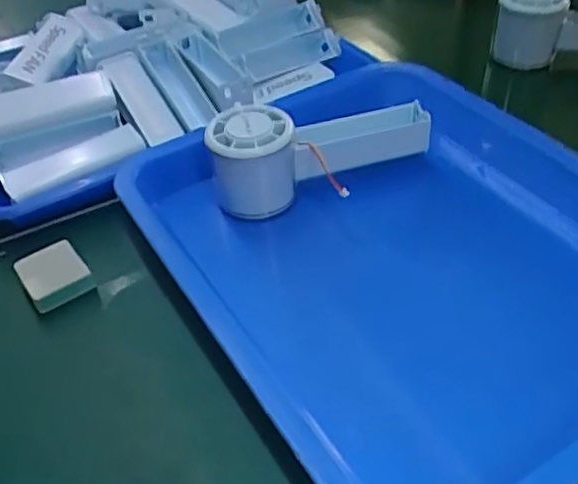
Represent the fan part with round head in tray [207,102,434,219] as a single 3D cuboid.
[{"bbox_3d":[0.020,-0.066,0.441,0.150,0.062,0.061,-22,45,-18],"label":"fan part with round head in tray"}]

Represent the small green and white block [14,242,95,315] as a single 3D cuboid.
[{"bbox_3d":[-0.146,0.022,0.402,0.037,0.015,0.042,-29,48,-25],"label":"small green and white block"}]

